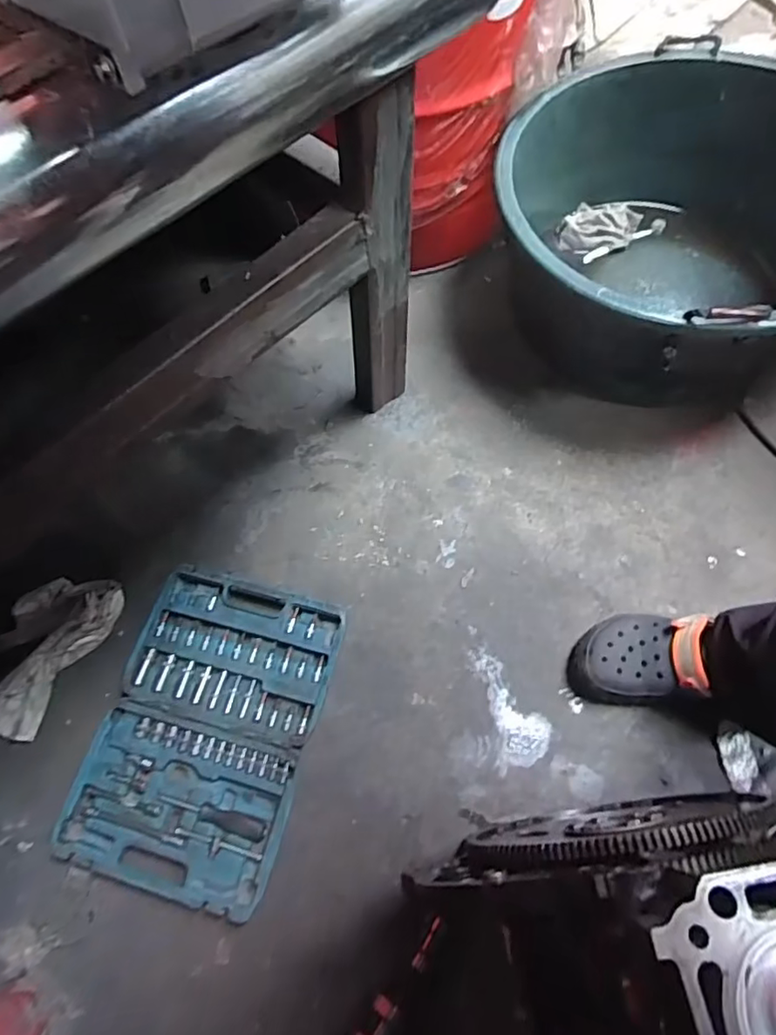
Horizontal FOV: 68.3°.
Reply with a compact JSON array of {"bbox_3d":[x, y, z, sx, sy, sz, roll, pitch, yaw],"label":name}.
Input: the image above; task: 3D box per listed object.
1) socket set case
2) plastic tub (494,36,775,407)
[{"bbox_3d":[-0.237,0.272,0.764,0.277,0.046,0.390,13,67,6],"label":"socket set case"},{"bbox_3d":[0.473,-0.475,0.958,0.557,0.278,0.630,39,73,17],"label":"plastic tub"}]

